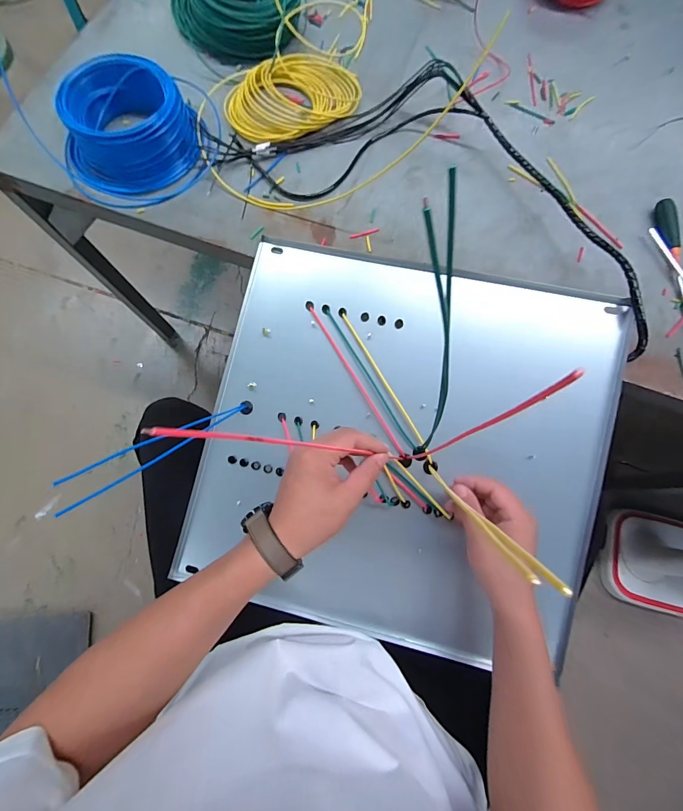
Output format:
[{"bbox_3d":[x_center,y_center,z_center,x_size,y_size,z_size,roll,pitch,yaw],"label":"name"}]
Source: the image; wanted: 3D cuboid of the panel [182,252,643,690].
[{"bbox_3d":[0.076,0.052,0.516,0.523,0.034,0.508,12,87,7],"label":"panel"}]

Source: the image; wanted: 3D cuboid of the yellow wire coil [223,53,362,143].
[{"bbox_3d":[-0.080,-0.536,0.624,0.175,0.037,0.229,41,78,9],"label":"yellow wire coil"}]

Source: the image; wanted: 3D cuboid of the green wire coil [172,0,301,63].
[{"bbox_3d":[-0.187,-0.728,0.652,0.197,0.074,0.188,0,75,-1],"label":"green wire coil"}]

